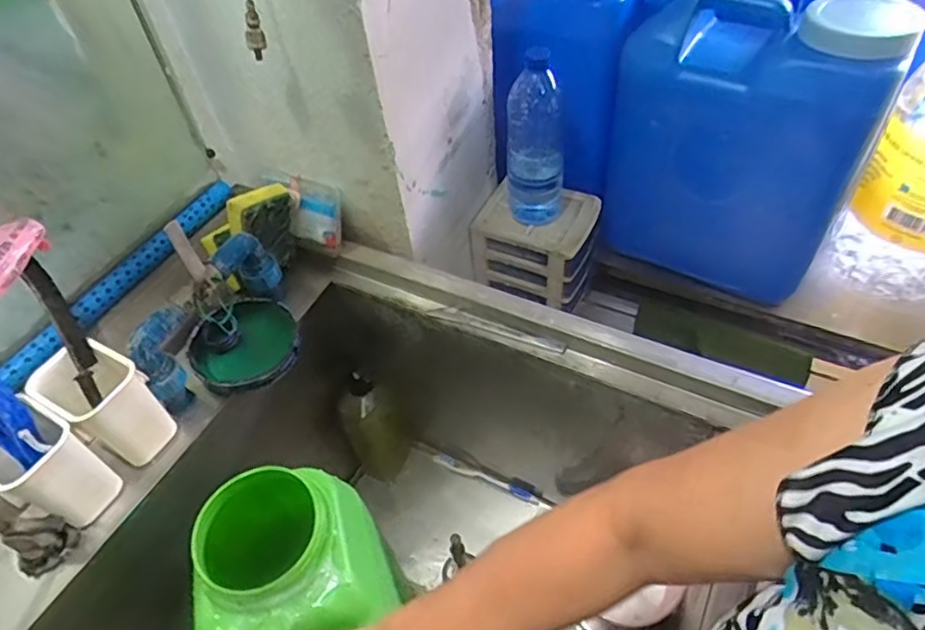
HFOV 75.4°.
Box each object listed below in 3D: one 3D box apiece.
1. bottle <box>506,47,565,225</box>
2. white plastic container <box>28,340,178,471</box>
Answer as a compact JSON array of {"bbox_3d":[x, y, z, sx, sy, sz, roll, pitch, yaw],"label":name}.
[{"bbox_3d":[0.103,-0.230,0.814,0.084,0.232,0.075,0,59,3],"label":"bottle"},{"bbox_3d":[-0.347,0.084,0.590,0.091,0.103,0.072,26,64,17],"label":"white plastic container"}]

